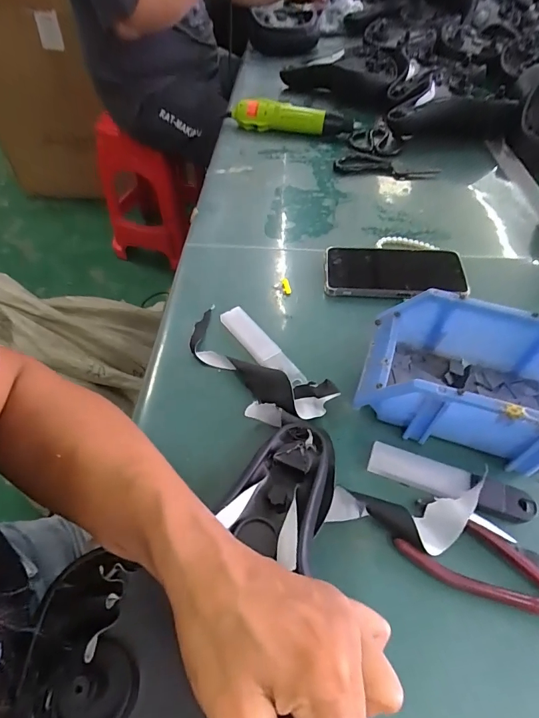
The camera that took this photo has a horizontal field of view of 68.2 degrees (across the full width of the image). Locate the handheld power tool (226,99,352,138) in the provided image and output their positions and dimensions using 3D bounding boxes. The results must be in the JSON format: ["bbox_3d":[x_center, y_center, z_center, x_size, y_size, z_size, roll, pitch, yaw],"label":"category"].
[{"bbox_3d":[0.040,-0.465,0.764,0.240,0.042,0.041,9,52,6],"label":"handheld power tool"}]

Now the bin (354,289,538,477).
[{"bbox_3d":[0.177,0.016,0.355,0.172,0.077,0.117,16,53,12],"label":"bin"}]

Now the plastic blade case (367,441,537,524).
[{"bbox_3d":[0.146,0.101,0.326,0.126,0.016,0.029,18,53,12],"label":"plastic blade case"}]

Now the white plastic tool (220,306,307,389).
[{"bbox_3d":[-0.010,-0.013,0.410,0.027,0.009,0.117,-33,59,-18],"label":"white plastic tool"}]

